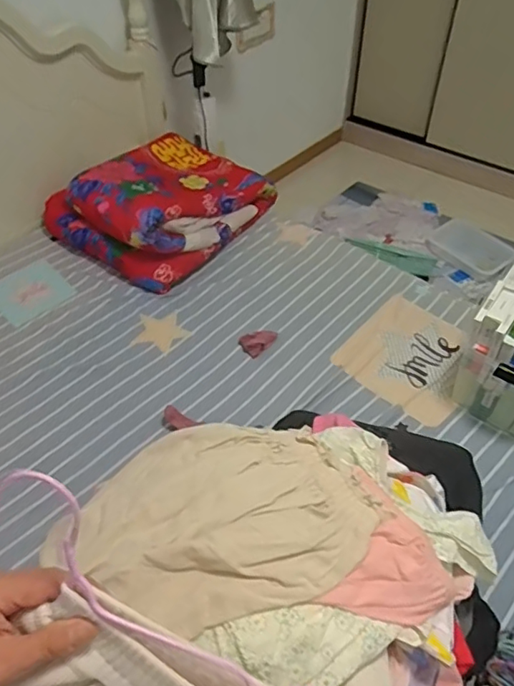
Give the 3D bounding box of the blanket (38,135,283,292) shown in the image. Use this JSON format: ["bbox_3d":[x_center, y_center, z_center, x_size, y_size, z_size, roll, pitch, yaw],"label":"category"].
[{"bbox_3d":[-0.313,-0.463,1.761,0.530,0.229,0.557,27,51,26],"label":"blanket"}]

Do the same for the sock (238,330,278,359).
[{"bbox_3d":[0.007,-0.007,1.446,0.102,0.021,0.065,-31,52,-27],"label":"sock"}]

